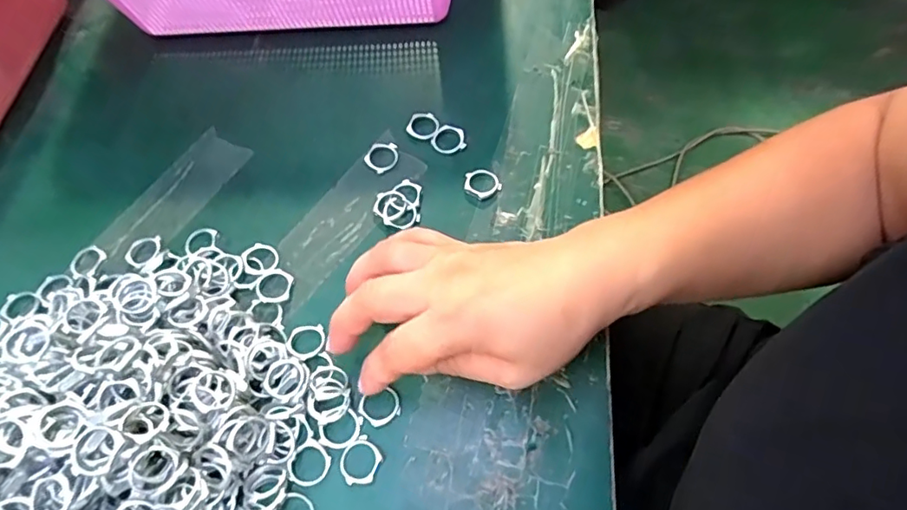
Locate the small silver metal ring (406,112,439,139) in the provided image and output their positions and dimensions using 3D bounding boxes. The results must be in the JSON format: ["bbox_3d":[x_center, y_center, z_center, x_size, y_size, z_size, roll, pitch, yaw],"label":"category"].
[{"bbox_3d":[-0.020,-0.090,0.377,0.021,0.004,0.022,-2,62,3],"label":"small silver metal ring"}]

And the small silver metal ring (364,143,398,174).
[{"bbox_3d":[-0.048,-0.065,0.366,0.022,0.004,0.022,-2,62,3],"label":"small silver metal ring"}]

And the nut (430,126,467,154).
[{"bbox_3d":[-0.003,-0.078,0.371,0.024,0.005,0.019,18,65,13],"label":"nut"}]

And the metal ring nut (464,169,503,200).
[{"bbox_3d":[0.018,-0.047,0.354,0.022,0.004,0.022,-2,62,3],"label":"metal ring nut"}]

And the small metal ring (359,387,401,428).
[{"bbox_3d":[-0.039,0.081,0.292,0.021,0.004,0.018,-16,63,-5],"label":"small metal ring"}]

